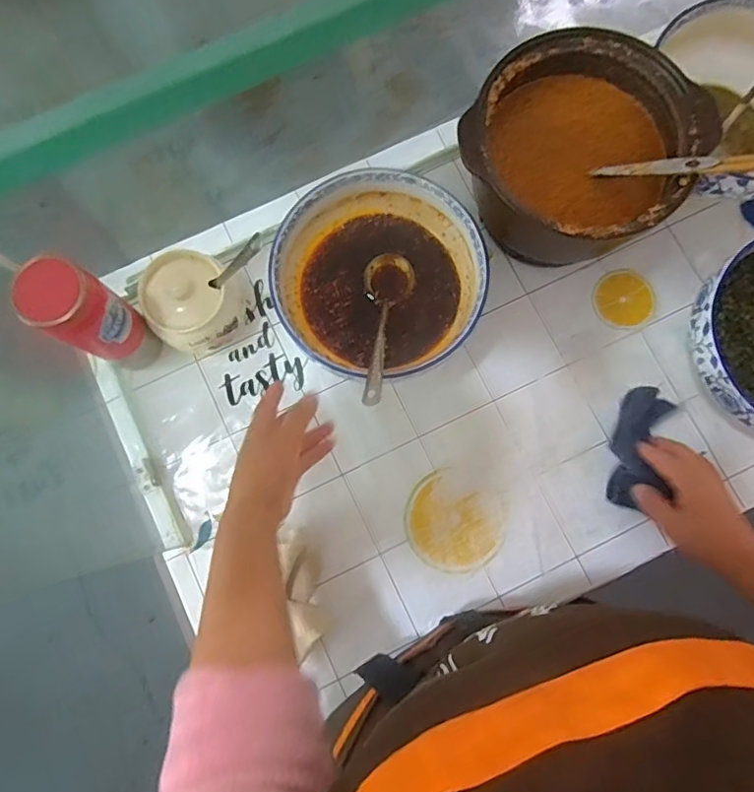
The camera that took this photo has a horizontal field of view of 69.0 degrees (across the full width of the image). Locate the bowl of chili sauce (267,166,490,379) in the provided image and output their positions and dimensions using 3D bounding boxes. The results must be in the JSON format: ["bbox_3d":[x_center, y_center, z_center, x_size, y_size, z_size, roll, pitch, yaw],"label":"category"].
[{"bbox_3d":[0.002,-0.129,0.632,0.218,0.104,0.211,0,80,1],"label":"bowl of chili sauce"}]

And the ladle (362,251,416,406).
[{"bbox_3d":[0.008,-0.076,0.602,0.057,0.038,0.206,5,52,2],"label":"ladle"}]

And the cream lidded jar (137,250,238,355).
[{"bbox_3d":[-0.211,-0.102,0.639,0.093,0.091,0.101,0,81,0],"label":"cream lidded jar"}]

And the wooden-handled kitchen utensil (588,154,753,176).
[{"bbox_3d":[0.323,-0.222,0.527,0.215,0.021,0.014,12,79,35],"label":"wooden-handled kitchen utensil"}]

